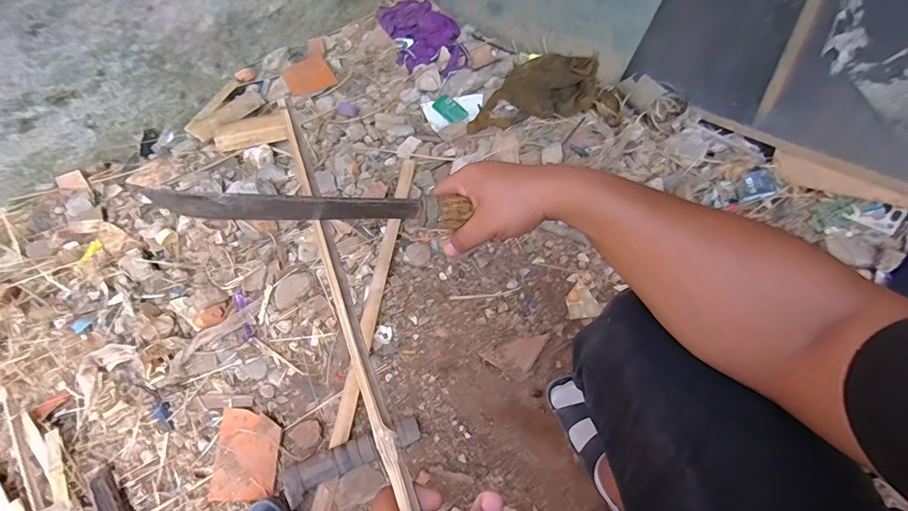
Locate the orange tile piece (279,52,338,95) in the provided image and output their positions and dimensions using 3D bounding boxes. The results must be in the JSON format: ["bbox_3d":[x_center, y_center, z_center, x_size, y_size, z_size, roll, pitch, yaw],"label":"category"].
[{"bbox_3d":[-0.419,-0.518,1.181,0.128,0.016,0.139,-29,65,-10],"label":"orange tile piece"}]

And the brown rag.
[{"bbox_3d":[0.199,-0.434,1.071,0.335,0.066,0.188,-9,63,-1],"label":"brown rag"}]

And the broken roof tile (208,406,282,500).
[{"bbox_3d":[-0.378,0.360,0.755,0.119,0.016,0.149,-4,63,2],"label":"broken roof tile"}]

